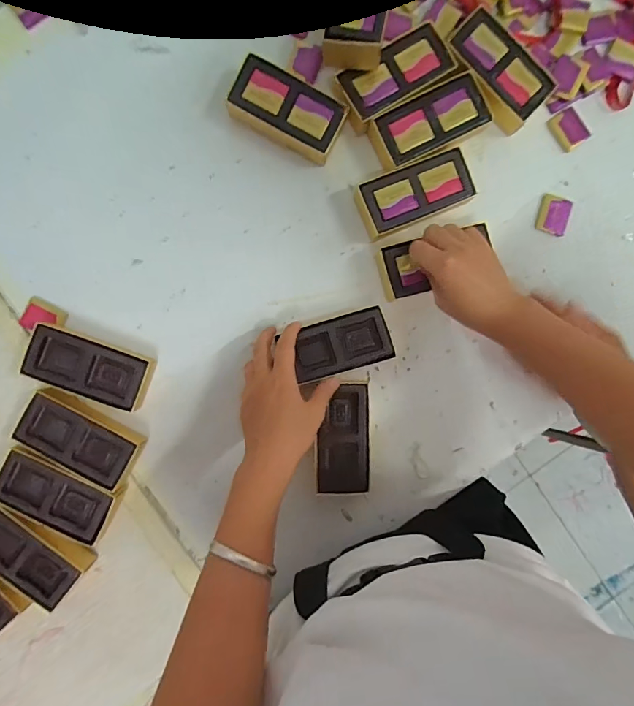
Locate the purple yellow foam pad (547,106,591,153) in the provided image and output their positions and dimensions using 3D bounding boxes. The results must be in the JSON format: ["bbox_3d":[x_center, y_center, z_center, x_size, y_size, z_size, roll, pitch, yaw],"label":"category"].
[{"bbox_3d":[0.279,-0.247,0.458,0.034,0.004,0.041,-37,94,-1],"label":"purple yellow foam pad"}]

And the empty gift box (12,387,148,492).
[{"bbox_3d":[-0.237,0.085,0.425,0.115,0.036,0.062,28,91,-4],"label":"empty gift box"}]

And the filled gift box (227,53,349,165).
[{"bbox_3d":[-0.030,-0.248,0.427,0.110,0.030,0.055,26,91,-4],"label":"filled gift box"}]

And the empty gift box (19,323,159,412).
[{"bbox_3d":[-0.228,0.014,0.423,0.115,0.036,0.059,18,91,-4],"label":"empty gift box"}]

